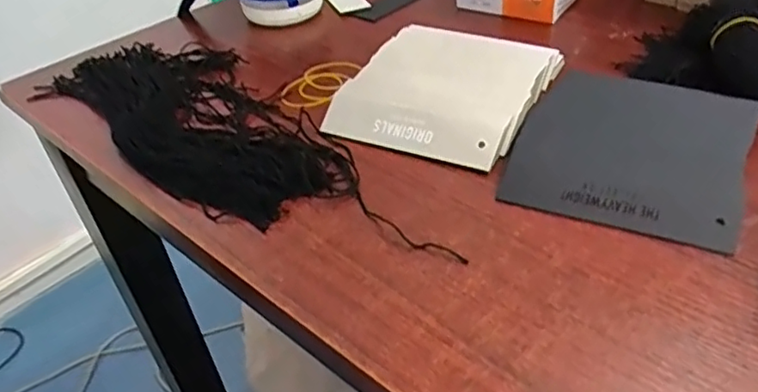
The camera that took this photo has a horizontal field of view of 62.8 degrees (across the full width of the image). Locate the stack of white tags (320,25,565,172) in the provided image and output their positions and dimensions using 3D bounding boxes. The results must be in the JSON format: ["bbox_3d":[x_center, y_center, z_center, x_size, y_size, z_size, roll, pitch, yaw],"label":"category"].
[{"bbox_3d":[0.046,-0.076,0.448,0.129,0.025,0.140,15,41,24],"label":"stack of white tags"}]

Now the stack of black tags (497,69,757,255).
[{"bbox_3d":[0.154,-0.030,0.381,0.128,0.023,0.132,15,41,24],"label":"stack of black tags"}]

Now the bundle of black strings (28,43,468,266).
[{"bbox_3d":[-0.116,-0.055,0.445,0.382,0.018,0.128,27,47,35],"label":"bundle of black strings"}]

